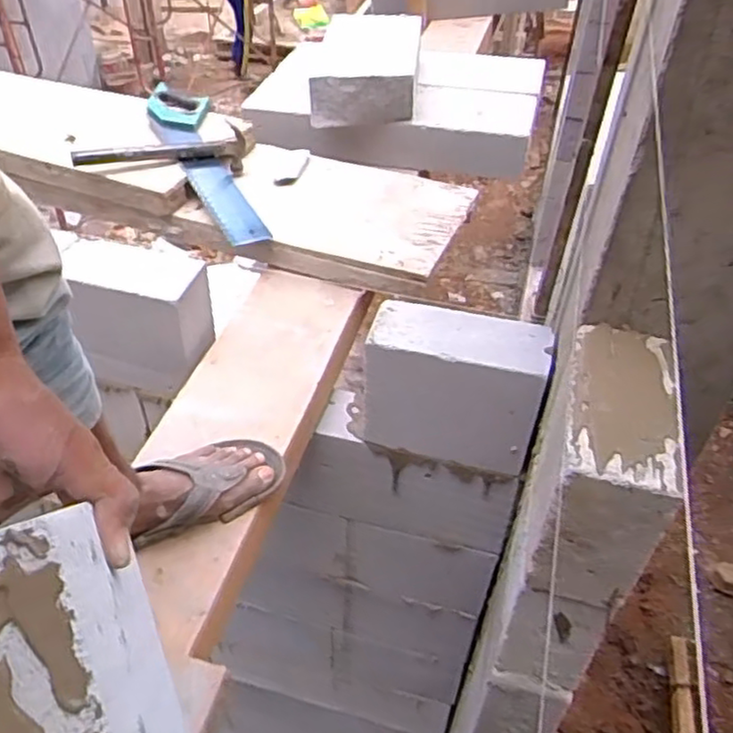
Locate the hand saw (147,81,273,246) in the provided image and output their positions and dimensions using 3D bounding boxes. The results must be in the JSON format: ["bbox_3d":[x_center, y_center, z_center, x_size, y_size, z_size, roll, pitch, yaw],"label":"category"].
[{"bbox_3d":[-0.308,-0.384,1.266,0.110,0.024,0.510,-17,55,-15],"label":"hand saw"}]

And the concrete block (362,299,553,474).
[{"bbox_3d":[0.125,0.021,0.973,0.230,0.201,0.126,13,45,12],"label":"concrete block"}]

